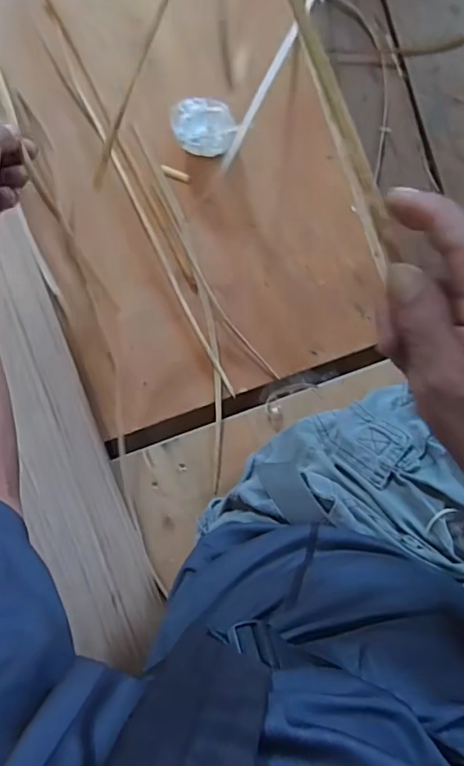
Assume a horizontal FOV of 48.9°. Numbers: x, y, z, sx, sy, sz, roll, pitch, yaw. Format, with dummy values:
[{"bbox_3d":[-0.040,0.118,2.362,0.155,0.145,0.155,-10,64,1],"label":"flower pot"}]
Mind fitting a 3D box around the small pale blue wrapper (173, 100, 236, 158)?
[{"bbox_3d":[-0.029,-0.259,0.522,0.061,0.020,0.053,3,95,4],"label":"small pale blue wrapper"}]

